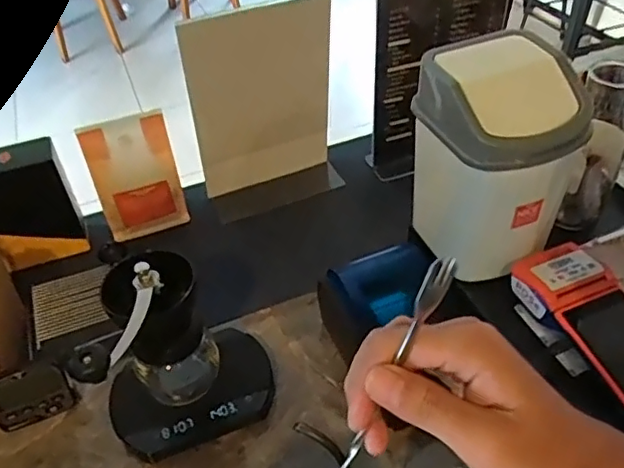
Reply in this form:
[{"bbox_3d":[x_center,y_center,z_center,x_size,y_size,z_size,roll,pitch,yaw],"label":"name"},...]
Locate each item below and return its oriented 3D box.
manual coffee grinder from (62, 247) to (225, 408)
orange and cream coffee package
[{"bbox_3d":[-0.149,0.119,0.554,0.088,0.194,0.143,-4,43,1],"label":"manual coffee grinder"},{"bbox_3d":[-0.247,-0.079,0.816,0.114,0.181,0.044,-19,44,-15],"label":"orange and cream coffee package"}]

